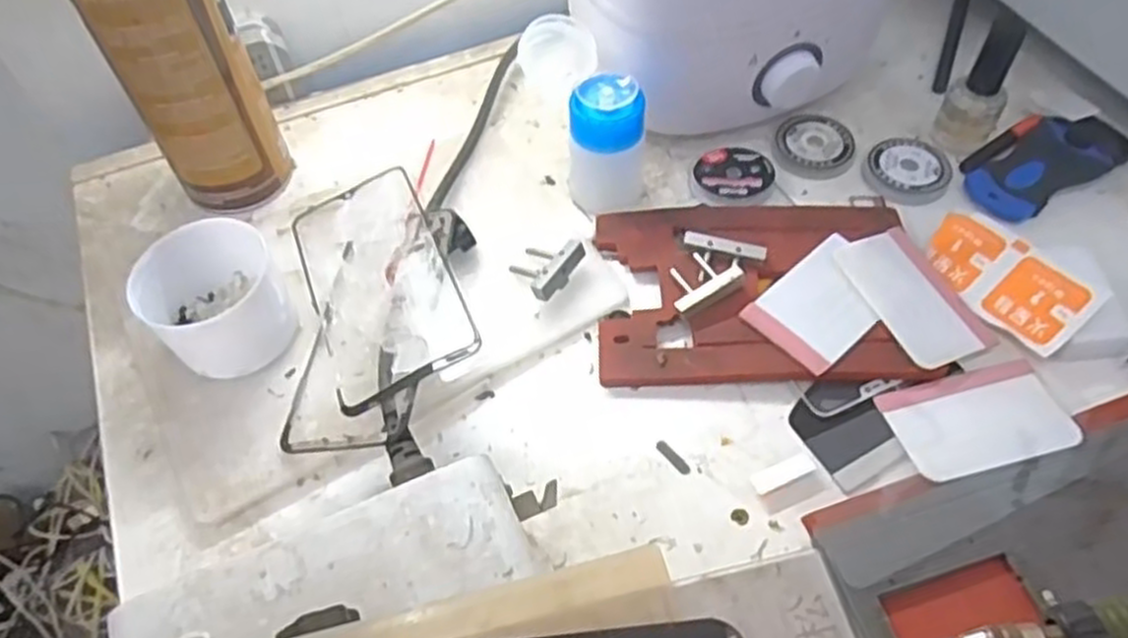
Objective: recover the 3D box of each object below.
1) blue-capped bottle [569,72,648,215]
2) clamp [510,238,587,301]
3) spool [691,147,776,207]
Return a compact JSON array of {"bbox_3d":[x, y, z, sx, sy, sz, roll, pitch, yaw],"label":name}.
[{"bbox_3d":[0.023,-0.095,0.432,0.042,0.072,0.034,3,57,4],"label":"blue-capped bottle"},{"bbox_3d":[-0.010,-0.030,0.422,0.034,0.015,0.039,36,65,23],"label":"clamp"},{"bbox_3d":[0.100,-0.084,0.462,0.045,0.008,0.046,-1,56,2],"label":"spool"}]

